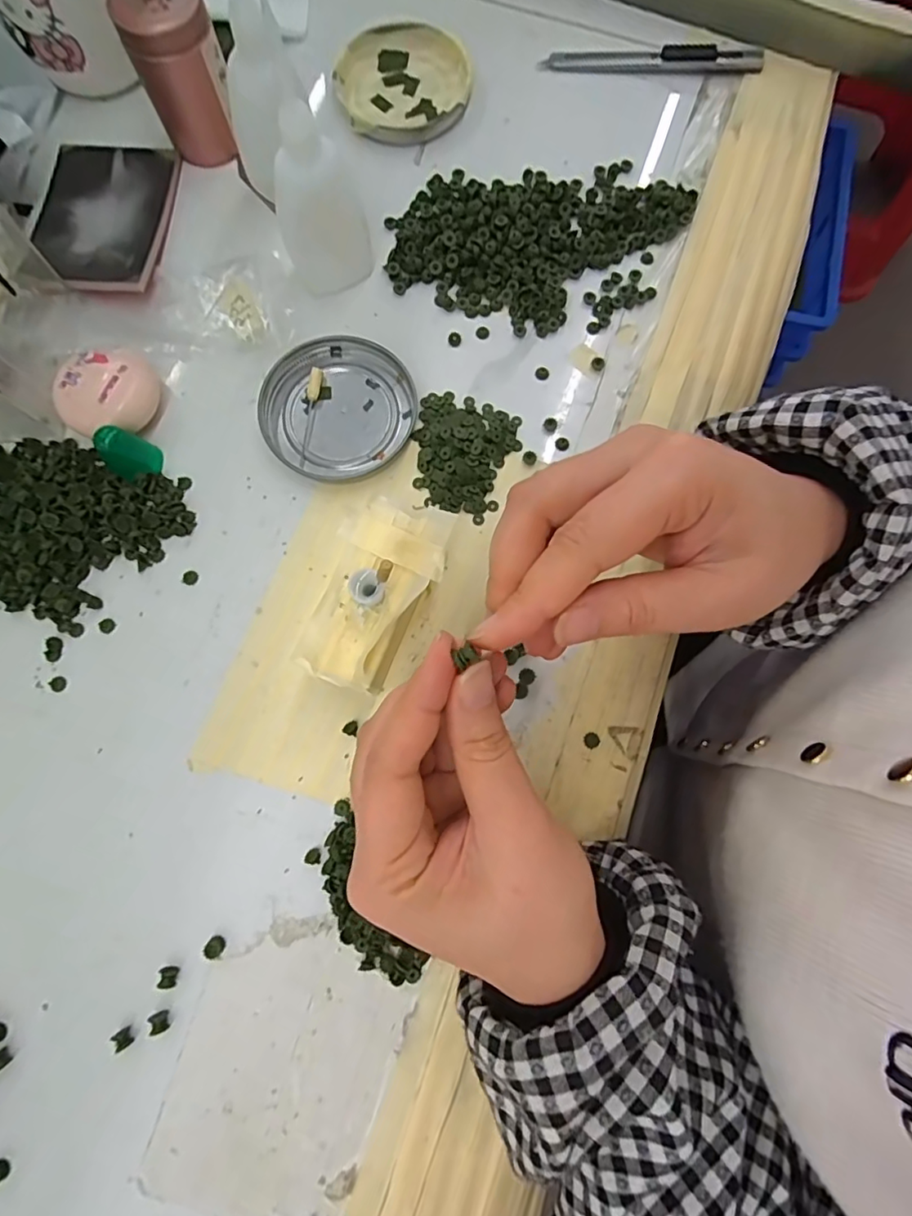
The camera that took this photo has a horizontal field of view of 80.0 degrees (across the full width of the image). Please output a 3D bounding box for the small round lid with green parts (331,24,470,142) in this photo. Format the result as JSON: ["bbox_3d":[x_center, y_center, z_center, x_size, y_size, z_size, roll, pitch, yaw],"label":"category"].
[{"bbox_3d":[-0.032,-0.317,0.326,0.078,0.010,0.081,0,79,-1],"label":"small round lid with green parts"}]

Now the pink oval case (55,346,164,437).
[{"bbox_3d":[-0.174,-0.106,0.273,0.045,0.020,0.039,-7,79,-2],"label":"pink oval case"}]

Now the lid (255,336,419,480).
[{"bbox_3d":[-0.062,-0.105,0.283,0.080,0.008,0.072,-14,80,-3],"label":"lid"}]

